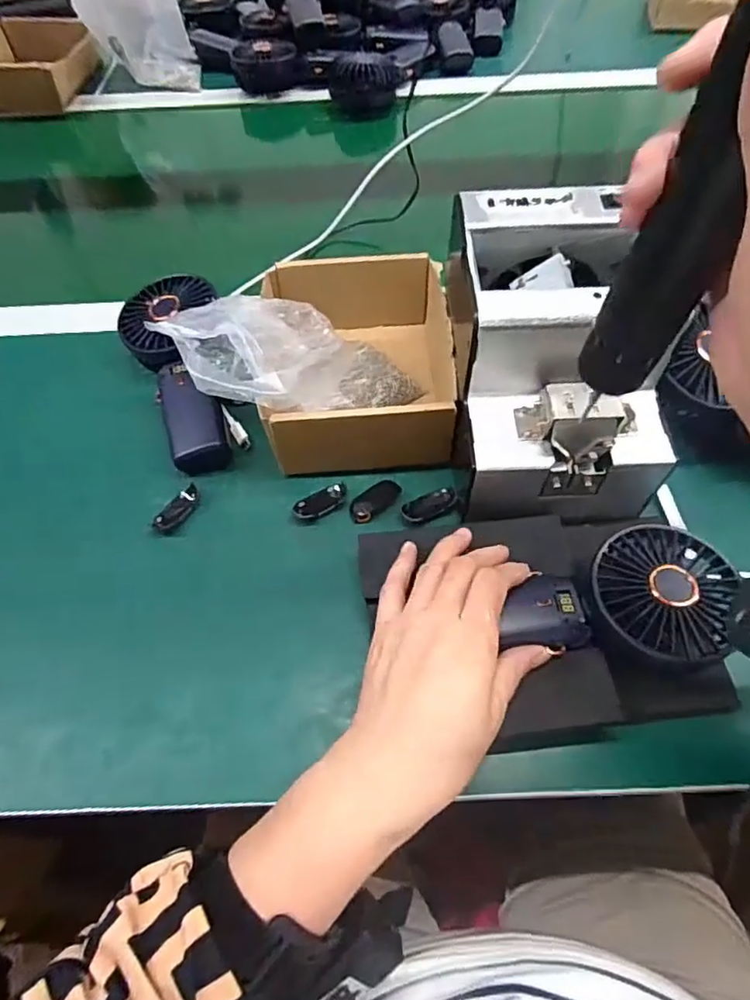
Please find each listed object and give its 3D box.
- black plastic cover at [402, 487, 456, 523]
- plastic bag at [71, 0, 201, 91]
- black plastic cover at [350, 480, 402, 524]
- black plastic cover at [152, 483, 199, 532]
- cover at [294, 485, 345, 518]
[{"bbox_3d":[0.039,0.003,0.423,0.039,0.009,0.016,-25,61,-13],"label":"black plastic cover"},{"bbox_3d":[-0.313,-0.615,0.742,0.144,0.129,0.057,16,60,11],"label":"plastic bag"},{"bbox_3d":[0.000,0.000,0.428,0.042,0.005,0.019,-40,65,-20],"label":"black plastic cover"},{"bbox_3d":[-0.146,0.007,0.430,0.018,0.007,0.040,32,65,20],"label":"black plastic cover"},{"bbox_3d":[-0.040,0.001,0.427,0.040,0.004,0.020,-26,61,-13],"label":"cover"}]

